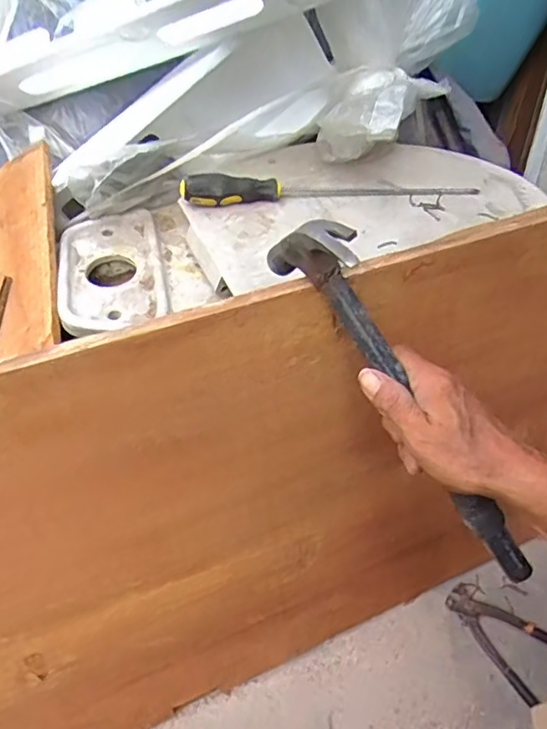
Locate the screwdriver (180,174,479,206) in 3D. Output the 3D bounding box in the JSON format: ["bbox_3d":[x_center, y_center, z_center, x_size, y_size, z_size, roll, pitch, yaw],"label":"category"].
[{"bbox_3d":[0.071,-0.201,0.623,0.341,0.031,0.034,-3,51,-10],"label":"screwdriver"}]

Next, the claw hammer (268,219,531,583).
[{"bbox_3d":[0.107,0.039,0.433,0.027,0.101,0.332,-41,102,-31],"label":"claw hammer"}]

